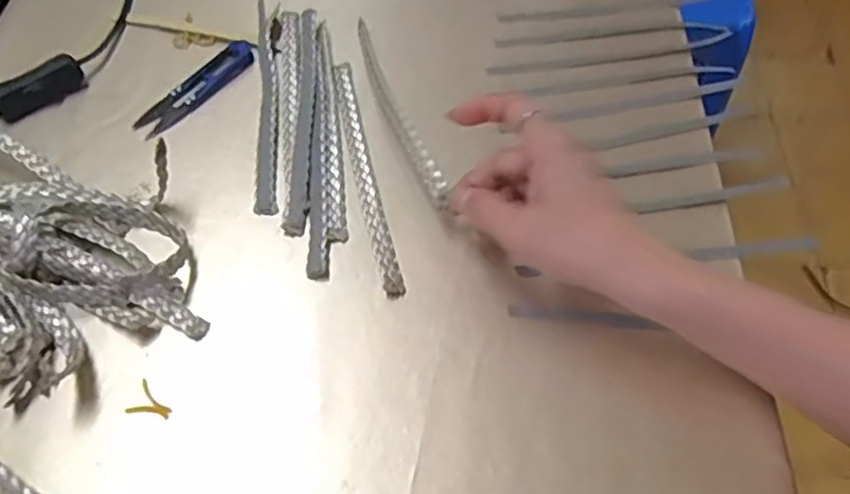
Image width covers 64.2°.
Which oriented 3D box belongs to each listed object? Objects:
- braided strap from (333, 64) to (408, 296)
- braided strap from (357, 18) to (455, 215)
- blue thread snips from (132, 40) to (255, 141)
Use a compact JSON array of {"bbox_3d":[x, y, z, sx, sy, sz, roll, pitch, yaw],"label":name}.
[{"bbox_3d":[-0.041,-0.052,0.442,0.014,0.004,0.193,-10,58,-9],"label":"braided strap"},{"bbox_3d":[-0.020,-0.094,0.457,0.013,0.016,0.183,-15,51,-12],"label":"braided strap"},{"bbox_3d":[-0.160,-0.113,0.477,0.025,0.004,0.102,32,61,17],"label":"blue thread snips"}]

